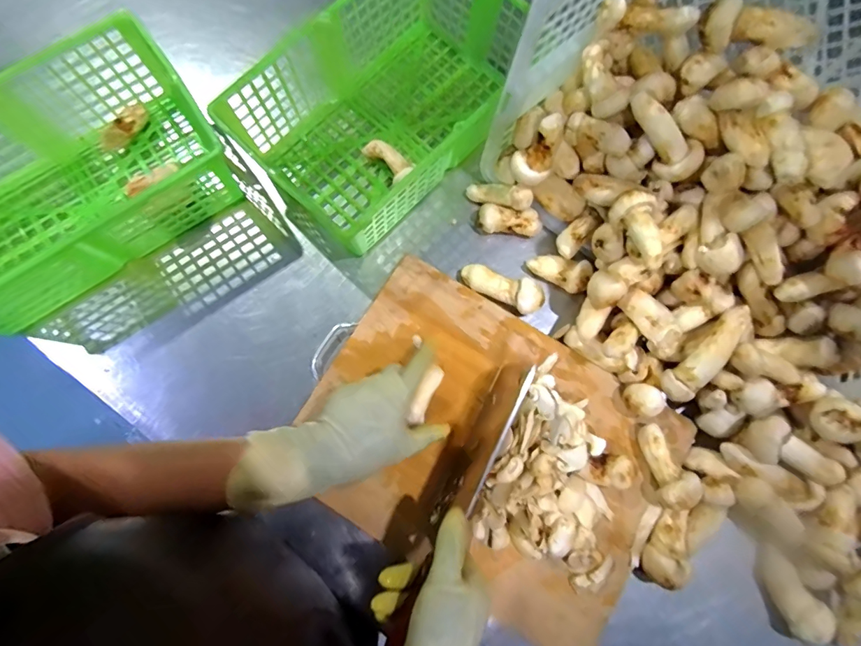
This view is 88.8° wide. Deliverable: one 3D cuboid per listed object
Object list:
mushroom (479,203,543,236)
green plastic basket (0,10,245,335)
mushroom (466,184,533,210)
[{"bbox_3d":[0.095,-0.123,0.538,0.073,0.035,0.031,7,77,2],"label":"mushroom"},{"bbox_3d":[-0.404,-0.150,0.489,0.338,0.115,0.219,-32,78,-7],"label":"green plastic basket"},{"bbox_3d":[0.082,-0.154,0.530,0.084,0.024,0.019,18,75,33],"label":"mushroom"}]

